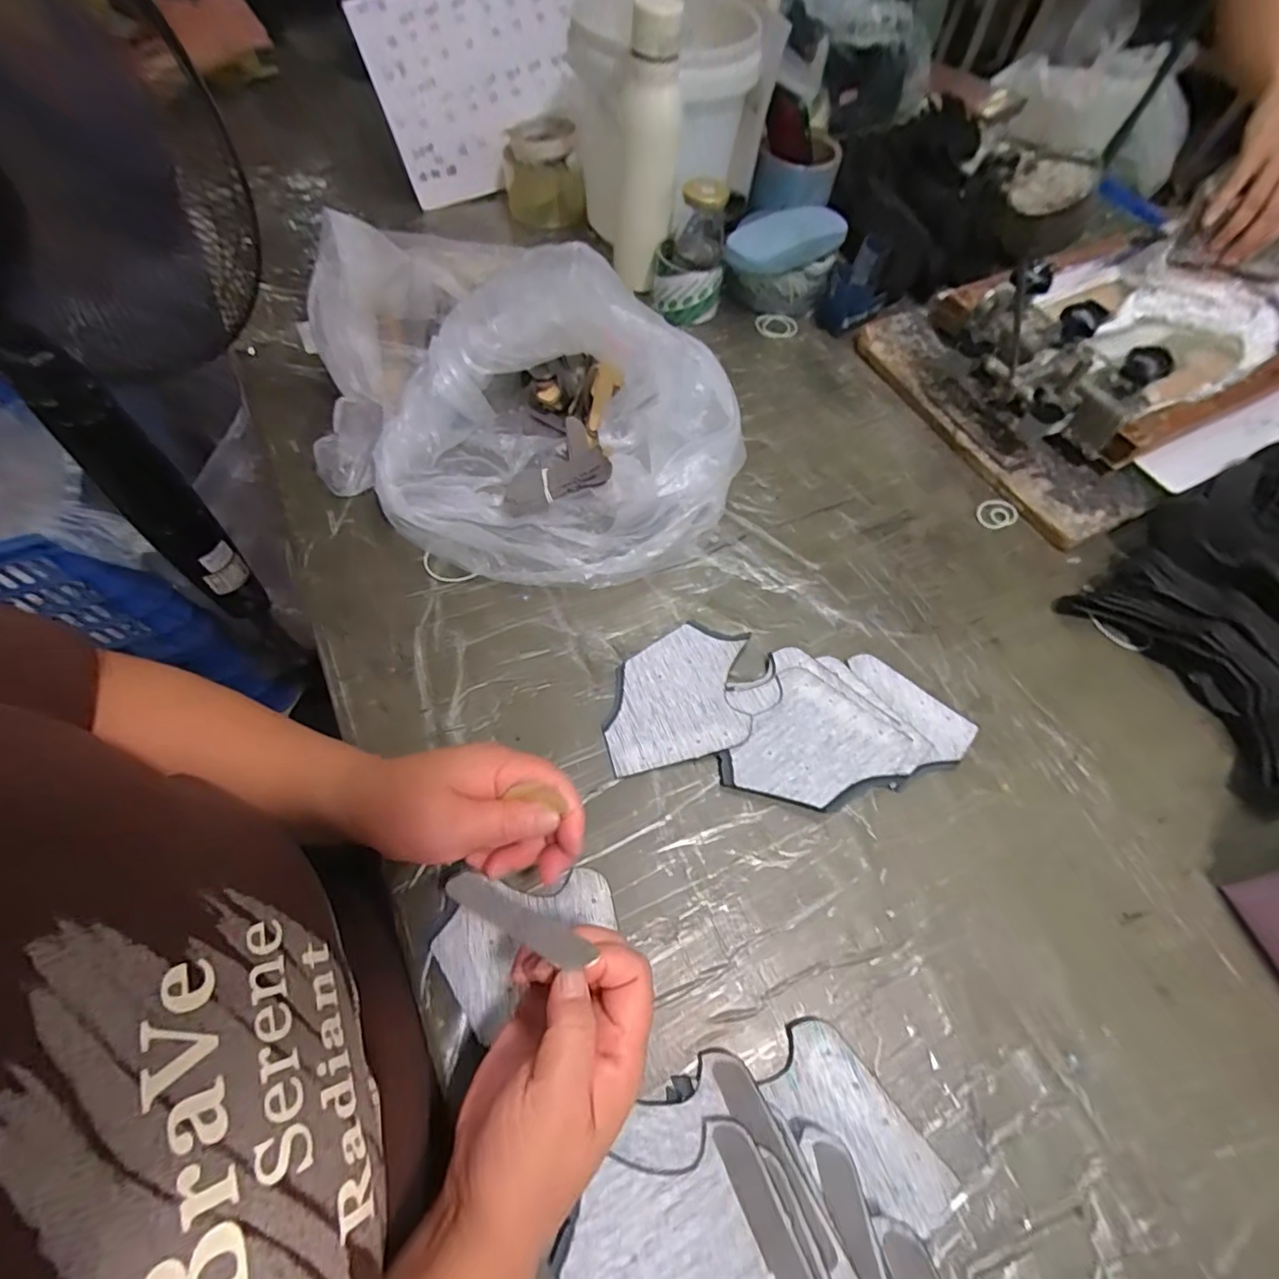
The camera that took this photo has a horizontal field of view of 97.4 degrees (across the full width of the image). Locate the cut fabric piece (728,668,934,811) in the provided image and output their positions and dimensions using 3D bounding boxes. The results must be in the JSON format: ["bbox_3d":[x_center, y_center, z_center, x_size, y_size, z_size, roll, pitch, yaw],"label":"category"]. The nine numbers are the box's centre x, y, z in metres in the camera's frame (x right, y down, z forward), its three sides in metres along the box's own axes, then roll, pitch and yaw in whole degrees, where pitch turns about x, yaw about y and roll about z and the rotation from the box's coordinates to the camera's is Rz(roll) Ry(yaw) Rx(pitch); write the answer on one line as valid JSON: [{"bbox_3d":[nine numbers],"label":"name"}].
[{"bbox_3d":[0.139,0.087,0.418,0.114,0.009,0.105,33,62,15],"label":"cut fabric piece"}]

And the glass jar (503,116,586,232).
[{"bbox_3d":[-0.131,-0.625,0.753,0.095,0.085,0.109,-10,63,-9],"label":"glass jar"}]

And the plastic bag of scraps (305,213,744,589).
[{"bbox_3d":[-0.121,-0.203,0.490,0.385,0.145,0.250,36,63,16],"label":"plastic bag of scraps"}]

